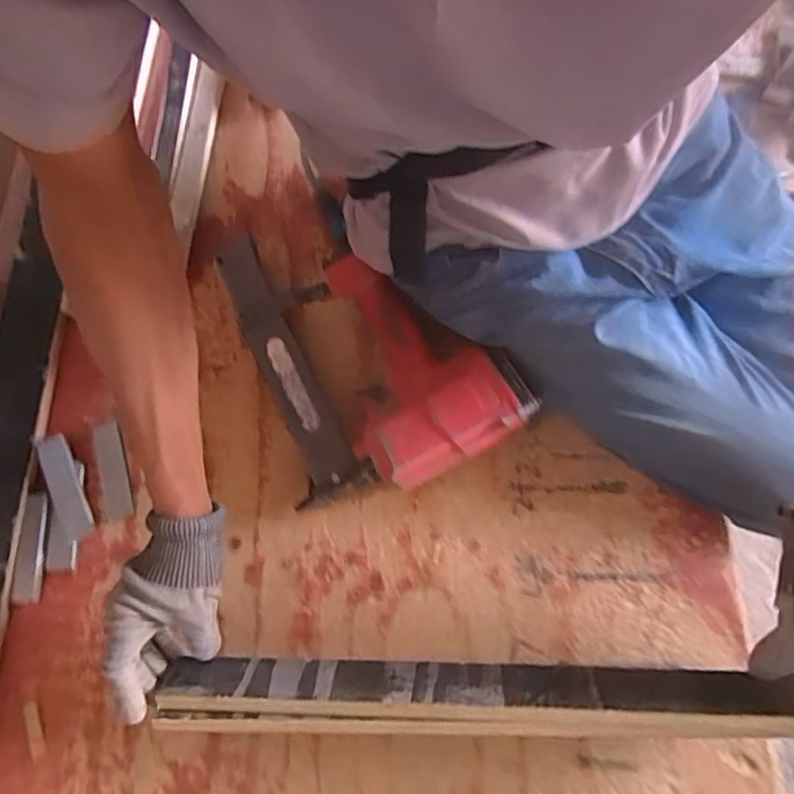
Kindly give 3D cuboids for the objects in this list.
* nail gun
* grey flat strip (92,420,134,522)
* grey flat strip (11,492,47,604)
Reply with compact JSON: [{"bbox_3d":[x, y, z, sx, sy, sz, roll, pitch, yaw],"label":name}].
[{"bbox_3d":[-0.033,-0.060,0.609,0.225,0.080,0.312,-22,70,-2],"label":"nail gun"},{"bbox_3d":[-0.292,0.073,0.624,0.029,0.005,0.105,-20,70,-1],"label":"grey flat strip"},{"bbox_3d":[-0.361,0.148,0.599,0.026,0.007,0.104,-5,70,5],"label":"grey flat strip"}]

